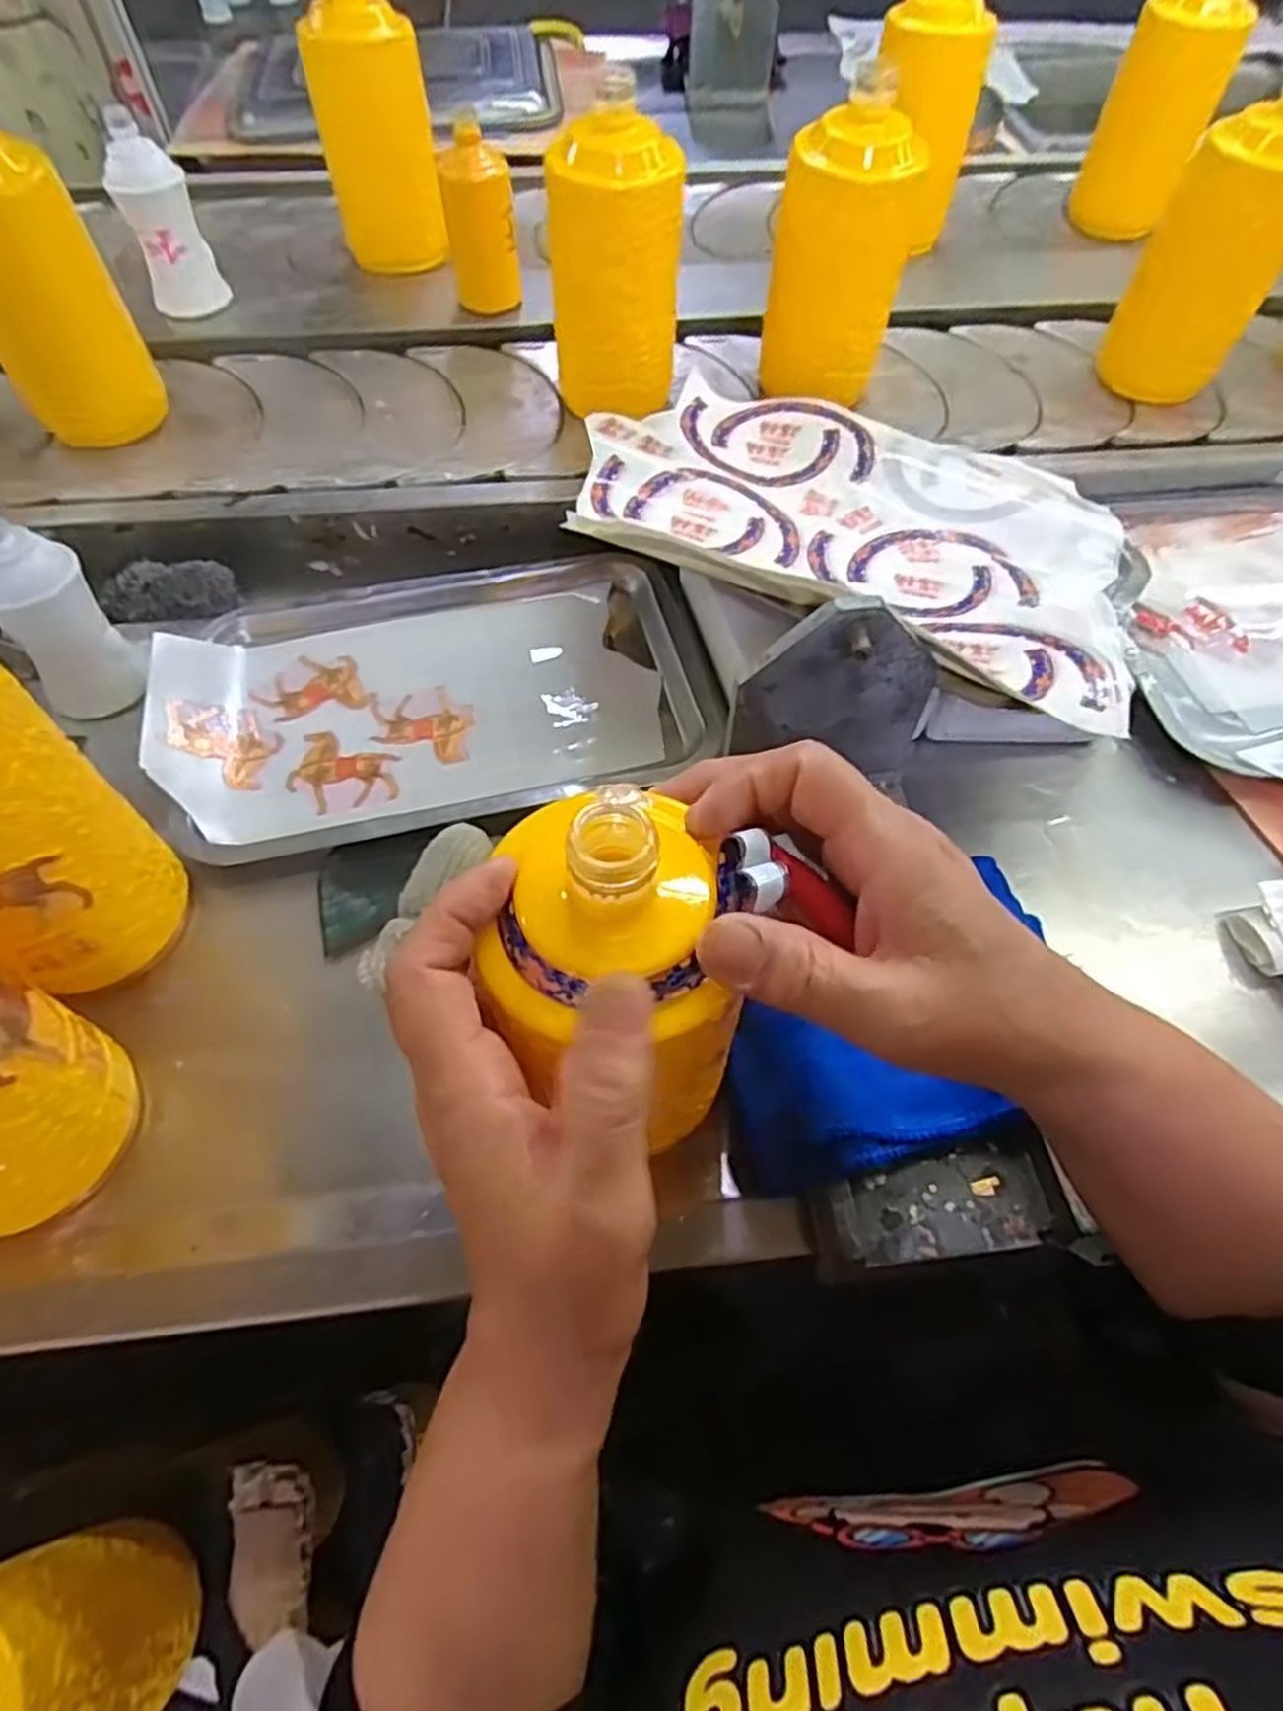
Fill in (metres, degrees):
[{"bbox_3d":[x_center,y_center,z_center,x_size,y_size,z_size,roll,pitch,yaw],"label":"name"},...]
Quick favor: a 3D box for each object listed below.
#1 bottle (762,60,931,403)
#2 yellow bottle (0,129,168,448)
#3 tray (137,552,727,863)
[{"bbox_3d":[0.138,-0.416,0.561,0.071,0.184,0.068,-14,63,-9],"label":"bottle"},{"bbox_3d":[-0.390,-0.365,0.523,0.086,0.169,0.070,-28,66,-15],"label":"yellow bottle"},{"bbox_3d":[-0.124,-0.104,0.485,0.314,0.030,0.193,-13,63,-8],"label":"tray"}]

